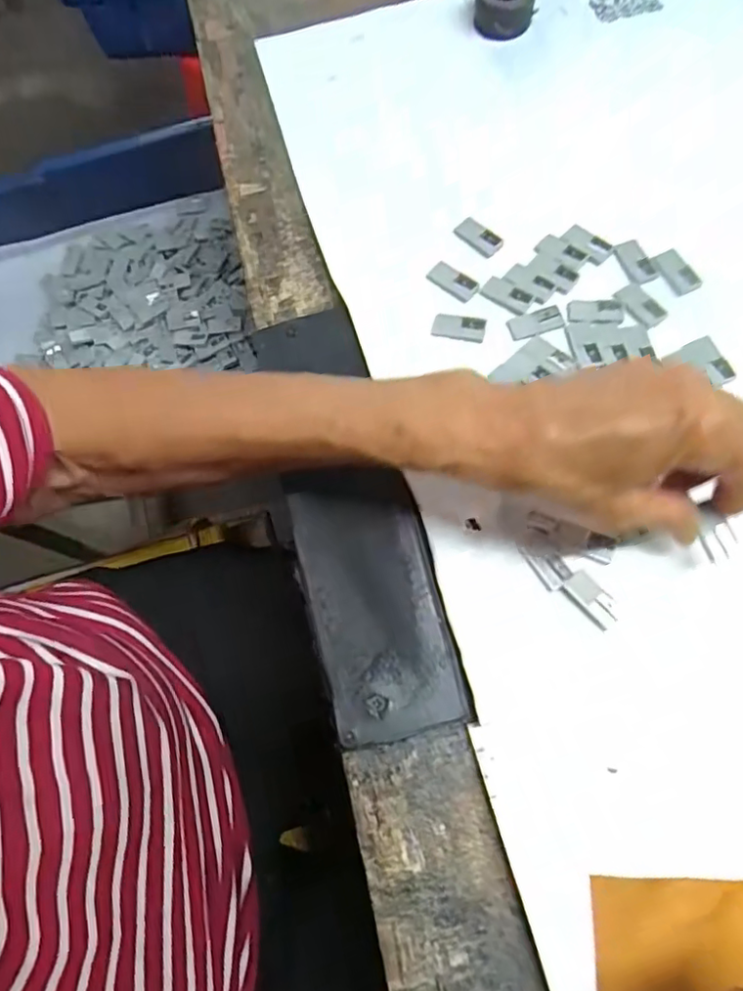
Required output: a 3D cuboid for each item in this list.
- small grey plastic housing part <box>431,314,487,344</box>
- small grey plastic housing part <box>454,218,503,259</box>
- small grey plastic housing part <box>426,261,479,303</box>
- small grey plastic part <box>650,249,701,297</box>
[{"bbox_3d":[0.047,-0.090,0.313,0.028,0.004,0.011,6,72,7],"label":"small grey plastic housing part"},{"bbox_3d":[0.061,-0.146,0.332,0.026,0.007,0.014,36,78,15],"label":"small grey plastic housing part"},{"bbox_3d":[0.045,-0.119,0.322,0.027,0.004,0.012,32,76,14],"label":"small grey plastic housing part"},{"bbox_3d":[0.165,-0.121,0.317,0.014,0.004,0.028,-31,72,-6],"label":"small grey plastic part"}]

